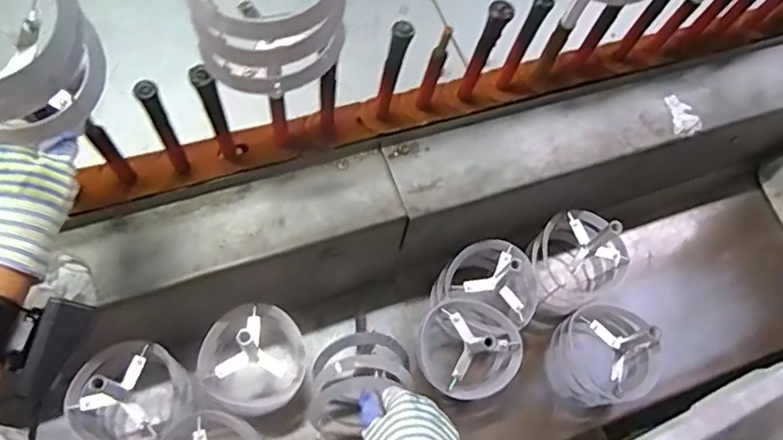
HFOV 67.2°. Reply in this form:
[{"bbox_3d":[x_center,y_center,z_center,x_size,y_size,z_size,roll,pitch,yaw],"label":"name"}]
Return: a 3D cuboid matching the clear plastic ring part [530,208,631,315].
[{"bbox_3d":[0.241,0.043,0.758,0.105,0.175,0.109,0,67,1],"label":"clear plastic ring part"}]

